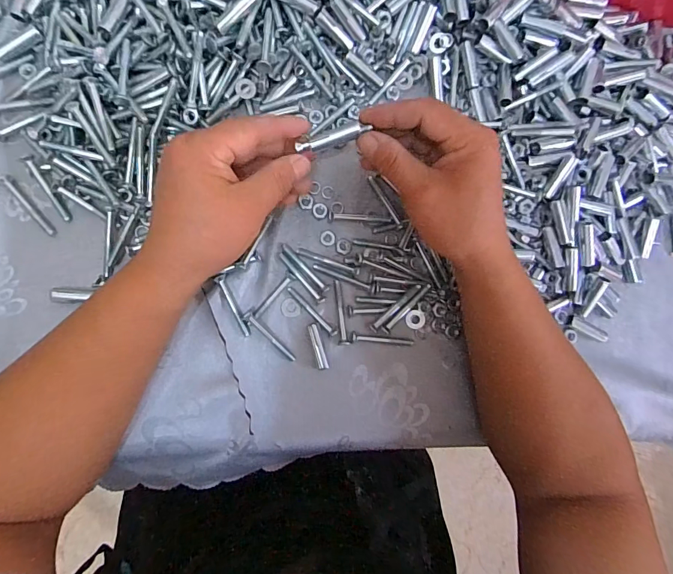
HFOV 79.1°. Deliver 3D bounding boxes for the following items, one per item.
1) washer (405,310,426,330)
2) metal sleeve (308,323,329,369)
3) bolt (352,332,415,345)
[{"bbox_3d":[0.070,0.029,0.359,0.017,0.004,0.017,1,86,-8],"label":"washer"},{"bbox_3d":[-0.015,0.050,0.345,0.009,0.008,0.039,-15,88,-8],"label":"metal sleeve"},{"bbox_3d":[0.041,0.045,0.354,0.057,0.006,0.008,5,86,-7],"label":"bolt"}]

